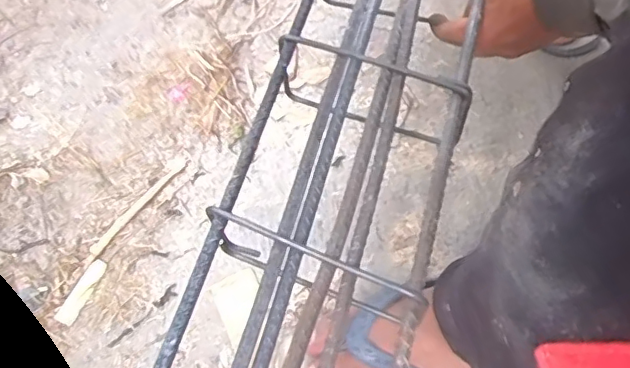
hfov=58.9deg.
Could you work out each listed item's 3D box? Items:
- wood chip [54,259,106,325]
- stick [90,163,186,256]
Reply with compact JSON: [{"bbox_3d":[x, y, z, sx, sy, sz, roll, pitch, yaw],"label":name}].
[{"bbox_3d":[-0.211,0.097,0.506,0.016,0.004,0.063,25,66,9],"label":"wood chip"},{"bbox_3d":[-0.173,0.021,0.547,0.011,0.006,0.122,34,67,13],"label":"stick"}]

